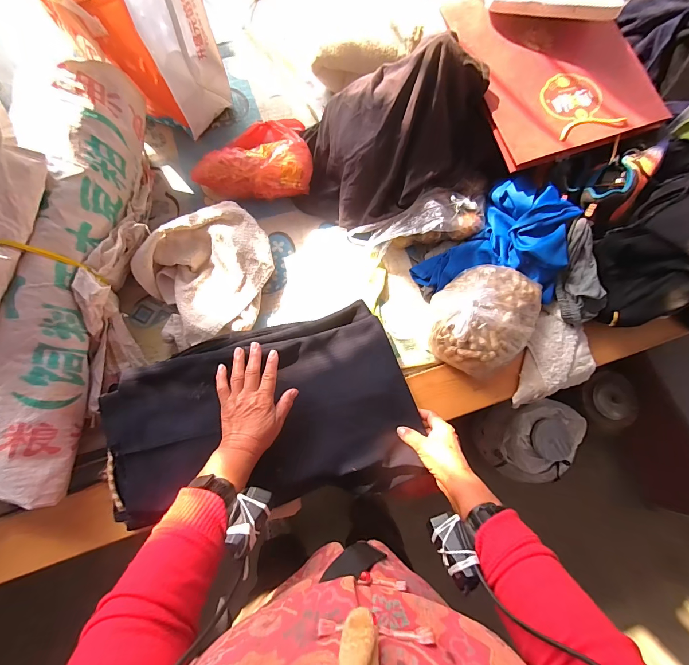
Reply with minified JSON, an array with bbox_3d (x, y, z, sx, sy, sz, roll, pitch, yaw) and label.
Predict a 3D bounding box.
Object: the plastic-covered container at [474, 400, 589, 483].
[{"bbox_3d":[0.548,0.322,0.996,0.257,0.200,0.221,-5,77,-3],"label":"plastic-covered container"}]

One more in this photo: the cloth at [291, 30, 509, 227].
[{"bbox_3d":[0.098,-0.336,0.616,0.364,0.227,0.222,1,77,-1],"label":"cloth"}]

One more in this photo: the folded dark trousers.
[{"bbox_3d":[-0.125,0.133,0.535,0.466,0.077,0.284,-17,78,-6],"label":"folded dark trousers"}]

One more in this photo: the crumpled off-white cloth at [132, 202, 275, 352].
[{"bbox_3d":[-0.243,-0.103,0.615,0.226,0.094,0.218,-27,79,-8],"label":"crumpled off-white cloth"}]

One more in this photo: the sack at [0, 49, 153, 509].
[{"bbox_3d":[-0.437,-0.104,0.513,0.187,0.168,0.673,6,76,0],"label":"sack"}]

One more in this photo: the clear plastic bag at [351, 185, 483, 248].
[{"bbox_3d":[0.137,-0.217,0.648,0.255,0.066,0.093,-9,76,12],"label":"clear plastic bag"}]

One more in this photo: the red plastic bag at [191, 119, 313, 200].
[{"bbox_3d":[-0.186,-0.370,0.688,0.229,0.089,0.197,-6,77,-3],"label":"red plastic bag"}]

